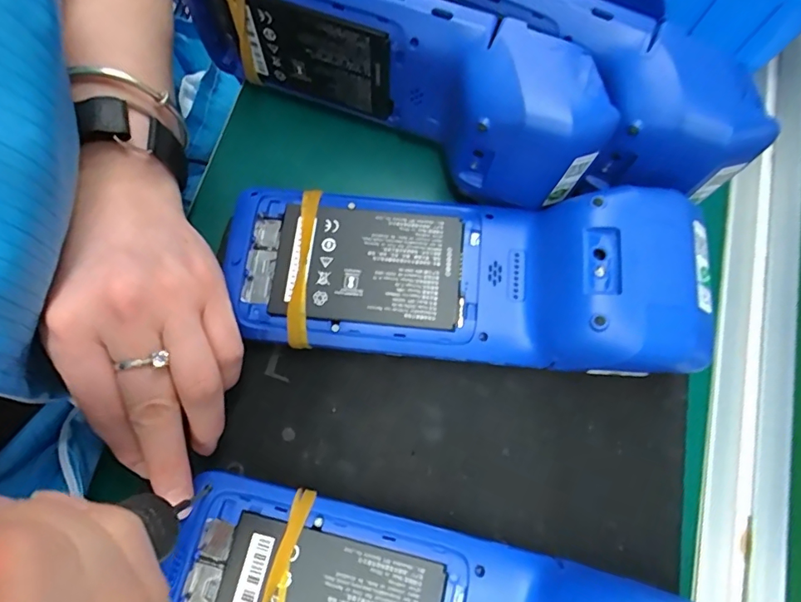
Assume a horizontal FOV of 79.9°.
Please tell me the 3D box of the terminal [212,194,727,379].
[{"bbox_3d":[0.025,-0.014,0.226,0.216,0.054,0.077,6,74,1],"label":"terminal"}]

